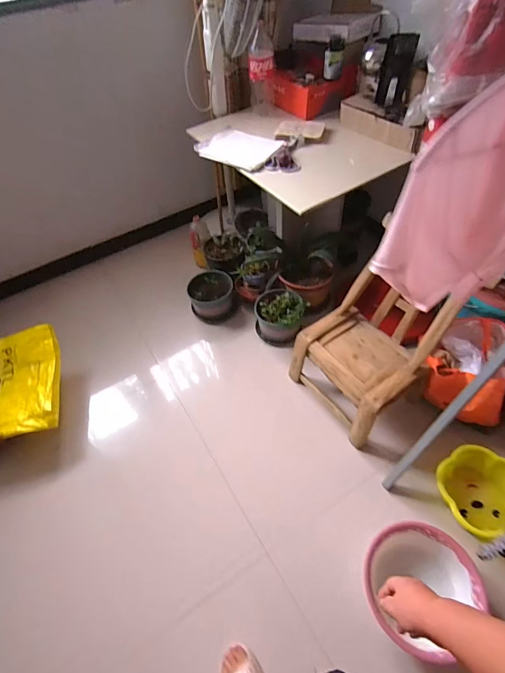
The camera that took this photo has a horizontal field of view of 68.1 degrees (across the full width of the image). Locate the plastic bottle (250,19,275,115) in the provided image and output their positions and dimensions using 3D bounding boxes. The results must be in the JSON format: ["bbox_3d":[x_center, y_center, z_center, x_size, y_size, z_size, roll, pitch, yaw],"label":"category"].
[{"bbox_3d":[0.038,-1.056,1.498,0.103,0.308,0.100,-1,52,4],"label":"plastic bottle"}]

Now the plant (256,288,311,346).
[{"bbox_3d":[0.125,-0.074,1.642,0.220,0.183,0.191,6,53,10],"label":"plant"}]

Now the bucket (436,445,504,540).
[{"bbox_3d":[0.712,0.483,1.166,0.253,0.114,0.245,-2,52,3],"label":"bucket"}]

